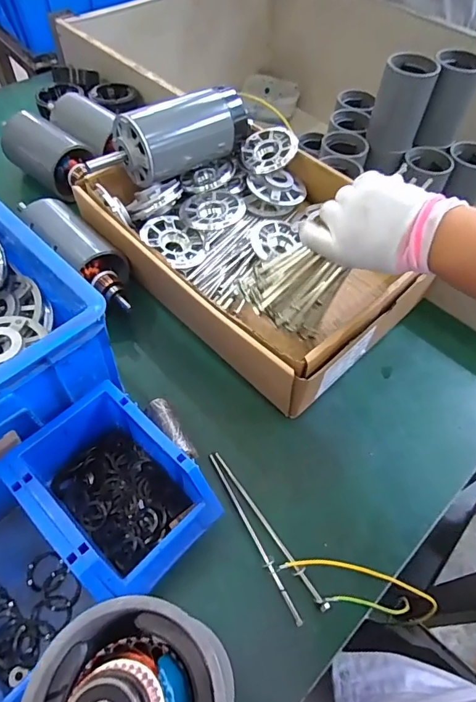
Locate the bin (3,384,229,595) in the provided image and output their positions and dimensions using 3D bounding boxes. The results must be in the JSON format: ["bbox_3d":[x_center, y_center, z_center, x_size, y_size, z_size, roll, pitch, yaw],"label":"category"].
[{"bbox_3d":[-0.105,0.121,0.385,0.152,0.070,0.112,40,62,22],"label":"bin"}]

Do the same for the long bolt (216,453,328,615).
[{"bbox_3d":[0.027,0.158,0.403,0.007,0.007,0.163,-28,62,-21],"label":"long bolt"}]

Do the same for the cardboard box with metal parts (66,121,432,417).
[{"bbox_3d":[0.021,-0.132,0.543,0.262,0.108,0.370,-37,65,-25],"label":"cardboard box with metal parts"}]

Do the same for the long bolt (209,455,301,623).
[{"bbox_3d":[0.013,0.162,0.400,0.006,0.005,0.161,-22,60,-17],"label":"long bolt"}]

